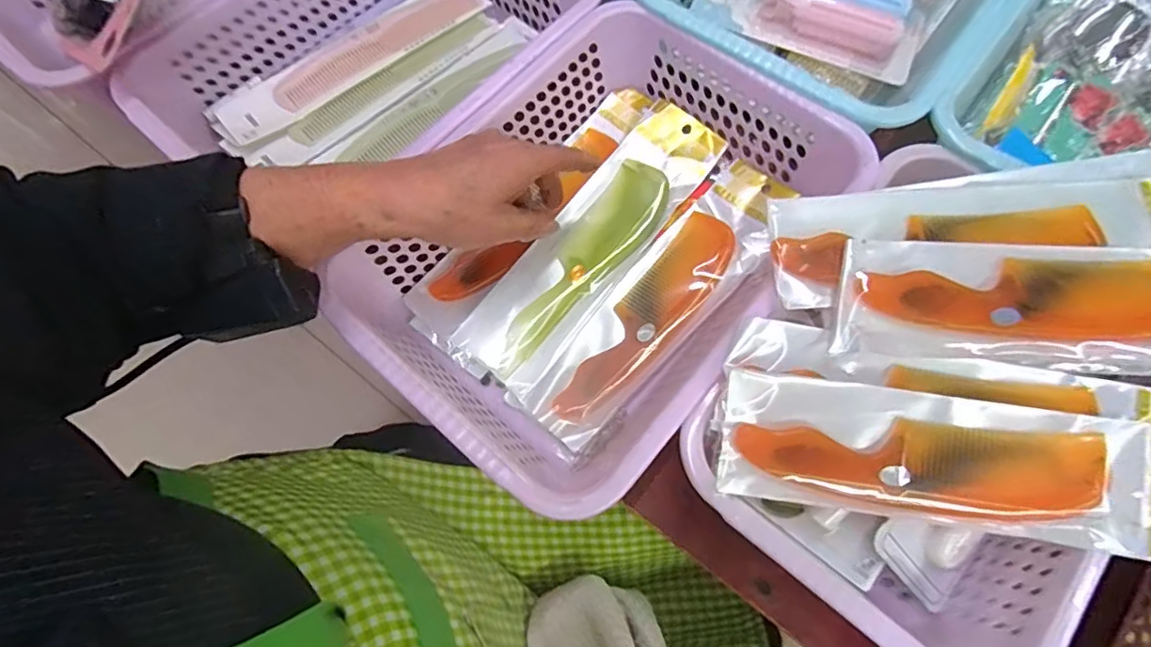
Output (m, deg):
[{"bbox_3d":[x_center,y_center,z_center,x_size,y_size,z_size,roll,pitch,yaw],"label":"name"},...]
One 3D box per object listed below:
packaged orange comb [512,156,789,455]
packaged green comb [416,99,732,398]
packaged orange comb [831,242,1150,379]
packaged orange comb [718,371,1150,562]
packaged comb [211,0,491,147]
[{"bbox_3d":[0.067,-0.022,0.435,0.073,0.012,0.263,41,77,15],"label":"packaged orange comb"},{"bbox_3d":[0.013,-0.062,0.447,0.268,0.016,0.091,-41,73,-11],"label":"packaged green comb"},{"bbox_3d":[0.283,-0.008,0.334,0.255,0.014,0.075,2,70,3],"label":"packaged orange comb"},{"bbox_3d":[0.216,0.081,0.320,0.261,0.018,0.077,8,86,4],"label":"packaged orange comb"},{"bbox_3d":[-0.197,-0.242,0.513,0.255,0.008,0.068,-41,69,-16],"label":"packaged comb"}]

